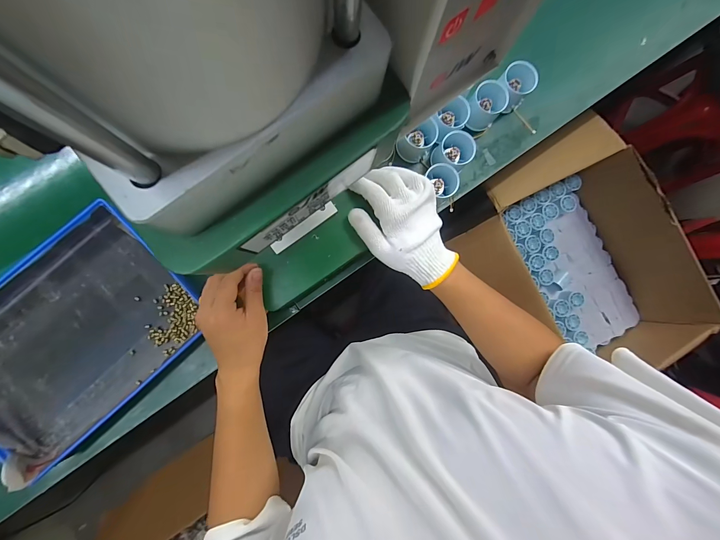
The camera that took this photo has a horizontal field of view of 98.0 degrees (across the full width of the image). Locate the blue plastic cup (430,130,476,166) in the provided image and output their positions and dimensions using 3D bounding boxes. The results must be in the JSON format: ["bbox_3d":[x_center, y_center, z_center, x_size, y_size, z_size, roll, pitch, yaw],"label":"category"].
[{"bbox_3d":[0.145,-0.181,0.486,0.051,0.051,0.051,-42,90,-5],"label":"blue plastic cup"}]

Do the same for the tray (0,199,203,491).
[{"bbox_3d":[-0.400,0.091,0.431,0.303,0.040,0.239,-43,90,-5],"label":"tray"}]

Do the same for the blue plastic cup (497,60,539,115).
[{"bbox_3d":[0.239,-0.288,0.500,0.051,0.064,0.051,0,87,-4],"label":"blue plastic cup"}]

